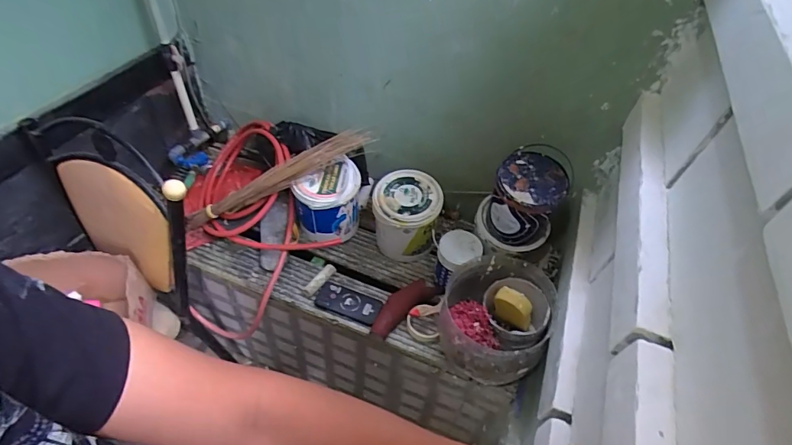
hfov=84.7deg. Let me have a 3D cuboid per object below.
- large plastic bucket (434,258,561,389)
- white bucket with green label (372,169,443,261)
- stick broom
[{"bbox_3d":[0.219,0.218,0.996,0.222,0.182,0.239,3,48,-4],"label":"large plastic bucket"},{"bbox_3d":[0.023,-0.004,1.192,0.169,0.229,0.159,3,48,-4],"label":"white bucket with green label"},{"bbox_3d":[-0.326,-0.109,1.144,0.571,0.083,0.058,-23,48,16],"label":"stick broom"}]

